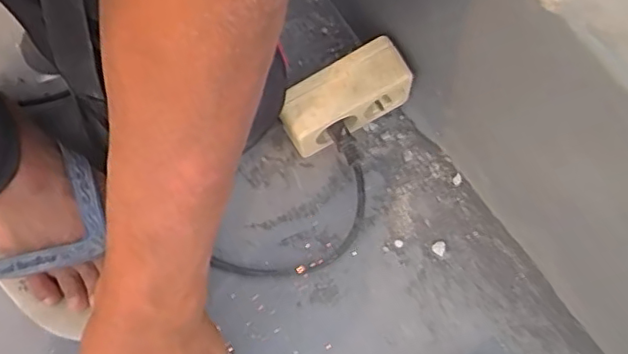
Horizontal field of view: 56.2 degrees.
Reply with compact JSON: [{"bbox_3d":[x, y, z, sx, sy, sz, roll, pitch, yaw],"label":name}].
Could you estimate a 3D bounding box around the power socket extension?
[{"bbox_3d":[0.021,-0.060,0.474,0.103,0.064,0.045,-29,74,-11],"label":"power socket extension"}]

